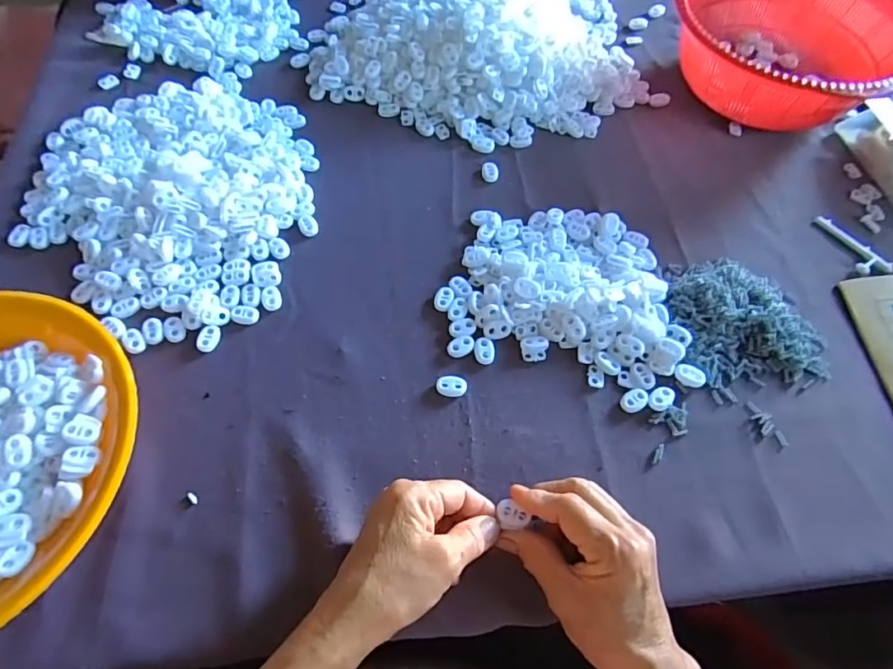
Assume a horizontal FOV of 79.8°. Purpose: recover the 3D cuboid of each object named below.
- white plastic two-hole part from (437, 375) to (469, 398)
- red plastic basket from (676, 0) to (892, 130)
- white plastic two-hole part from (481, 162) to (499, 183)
[{"bbox_3d":[0.004,0.038,0.400,0.023,0.005,0.017,4,61,0],"label":"white plastic two-hole part"},{"bbox_3d":[0.352,-0.301,0.559,0.222,0.081,0.221,1,61,-2],"label":"red plastic basket"},{"bbox_3d":[0.042,-0.157,0.514,0.016,0.006,0.023,6,60,3],"label":"white plastic two-hole part"}]

